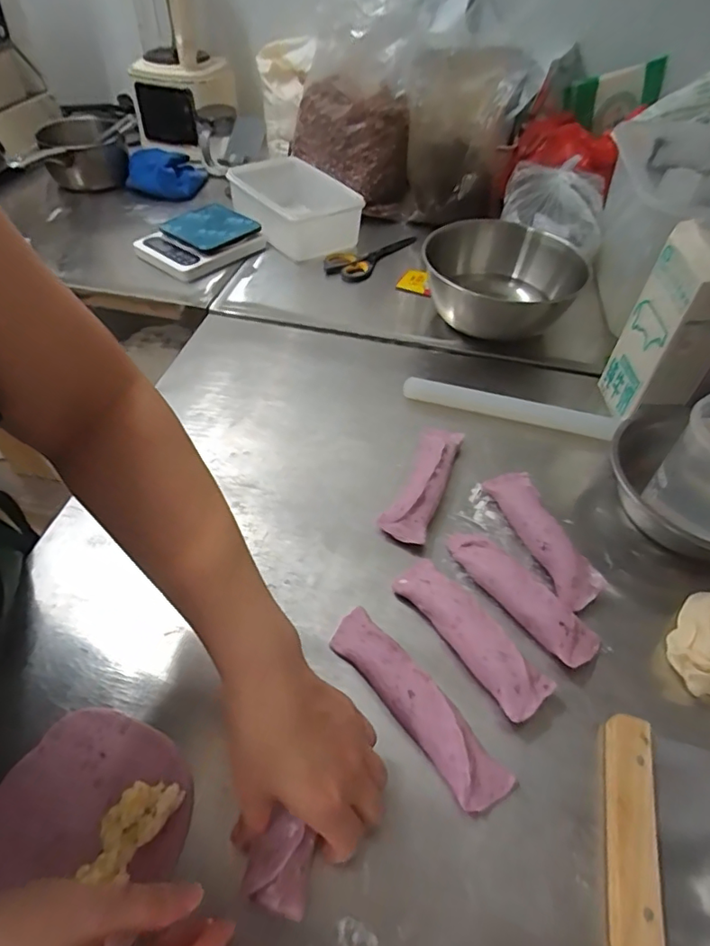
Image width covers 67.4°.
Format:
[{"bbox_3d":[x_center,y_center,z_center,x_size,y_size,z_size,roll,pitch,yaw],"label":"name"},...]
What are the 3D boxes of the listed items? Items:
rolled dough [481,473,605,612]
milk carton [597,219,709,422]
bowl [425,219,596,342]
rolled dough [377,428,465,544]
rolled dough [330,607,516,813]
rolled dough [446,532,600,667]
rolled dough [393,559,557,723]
[{"bbox_3d":[0.182,0.059,0.521,0.047,0.030,0.157,-13,50,-13],"label":"rolled dough"},{"bbox_3d":[0.345,-0.149,0.579,0.068,0.193,0.106,4,48,3],"label":"milk carton"},{"bbox_3d":[0.208,-0.259,0.755,0.205,0.100,0.215,1,48,-1],"label":"bowl"},{"bbox_3d":[0.072,0.005,0.563,0.047,0.029,0.152,17,50,14],"label":"rolled dough"},{"bbox_3d":[0.044,0.175,0.413,0.038,0.031,0.172,-32,56,-26],"label":"rolled dough"},{"bbox_3d":[0.144,0.105,0.478,0.041,0.032,0.154,-32,56,-26],"label":"rolled dough"},{"bbox_3d":[0.095,0.135,0.452,0.042,0.030,0.152,-29,55,-24],"label":"rolled dough"}]

